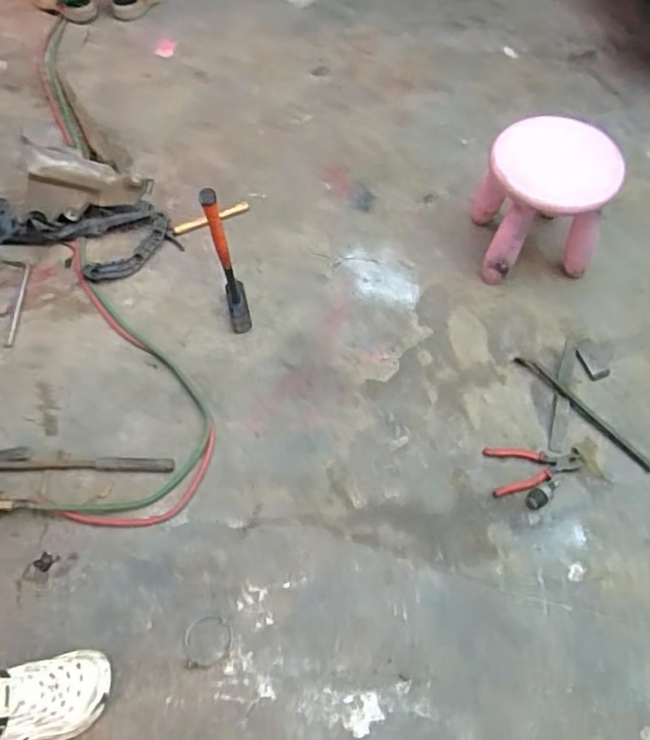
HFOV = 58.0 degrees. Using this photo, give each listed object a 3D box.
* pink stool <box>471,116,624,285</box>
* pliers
[{"bbox_3d":[0.509,-0.405,1.443,0.292,0.308,0.276,-2,61,-2],"label":"pink stool"},{"bbox_3d":[0.449,0.207,1.253,0.198,0.027,0.104,-4,61,-8],"label":"pliers"}]

